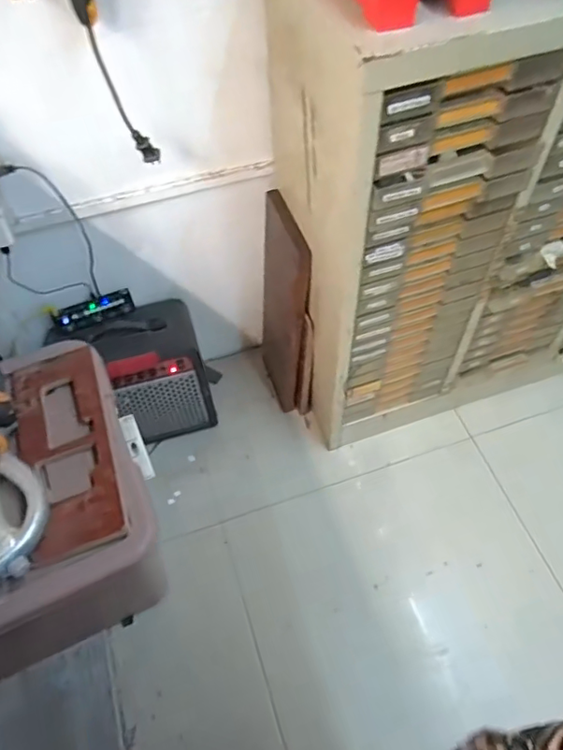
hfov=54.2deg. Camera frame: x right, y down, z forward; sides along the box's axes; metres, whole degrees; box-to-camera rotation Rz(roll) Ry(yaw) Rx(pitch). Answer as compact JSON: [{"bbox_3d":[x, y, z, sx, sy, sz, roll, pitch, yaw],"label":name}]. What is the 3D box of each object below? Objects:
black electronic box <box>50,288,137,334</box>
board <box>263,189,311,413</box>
[{"bbox_3d":[-0.382,-0.129,1.127,0.159,0.053,0.029,-22,57,-13],"label":"black electronic box"},{"bbox_3d":[0.001,-0.127,1.160,0.031,0.502,0.189,-18,60,-13],"label":"board"}]

